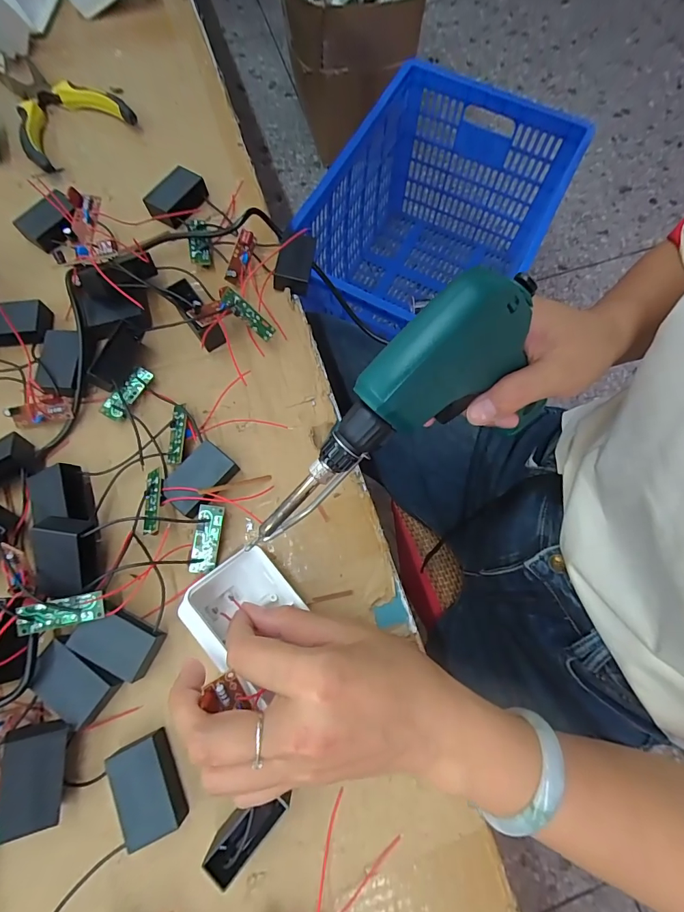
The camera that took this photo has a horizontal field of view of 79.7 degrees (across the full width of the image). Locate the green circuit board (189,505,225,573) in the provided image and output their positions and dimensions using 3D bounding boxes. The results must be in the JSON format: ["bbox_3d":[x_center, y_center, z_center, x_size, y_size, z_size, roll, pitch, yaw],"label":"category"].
[{"bbox_3d":[-0.091,0.056,0.276,0.017,0.004,0.044,8,82,-10],"label":"green circuit board"}]

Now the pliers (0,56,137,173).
[{"bbox_3d":[-0.284,-0.338,0.393,0.097,0.019,0.154,-43,78,-12],"label":"pliers"}]

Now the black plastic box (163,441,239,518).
[{"bbox_3d":[-0.100,0.016,0.289,0.035,0.019,0.047,36,76,10],"label":"black plastic box"}]

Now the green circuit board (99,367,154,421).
[{"bbox_3d":[-0.161,-0.047,0.308,0.016,0.006,0.044,32,77,-4],"label":"green circuit board"}]

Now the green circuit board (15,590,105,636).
[{"bbox_3d":[-0.168,0.093,0.245,0.045,0.006,0.017,-9,73,-17],"label":"green circuit board"}]

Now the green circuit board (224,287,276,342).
[{"bbox_3d":[-0.070,-0.106,0.307,0.045,0.015,0.004,41,40,-16],"label":"green circuit board"}]

